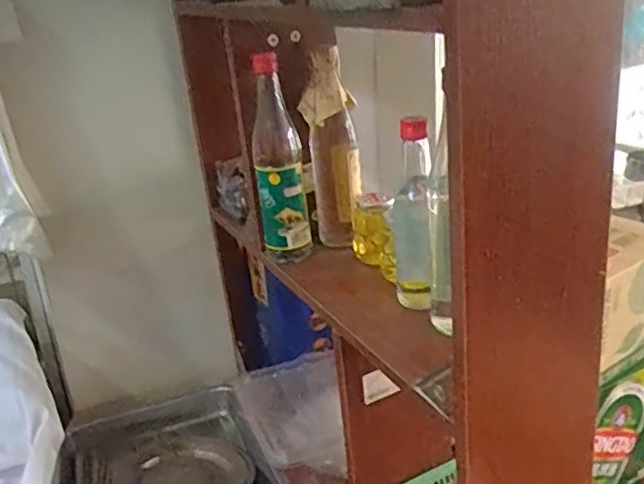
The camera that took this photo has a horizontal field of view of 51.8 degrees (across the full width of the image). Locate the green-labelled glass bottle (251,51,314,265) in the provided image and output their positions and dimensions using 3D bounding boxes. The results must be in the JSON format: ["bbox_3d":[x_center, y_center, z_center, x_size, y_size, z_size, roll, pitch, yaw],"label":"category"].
[{"bbox_3d":[-0.054,-0.103,0.853,0.061,0.264,0.059,-6,22,-3],"label":"green-labelled glass bottle"}]

